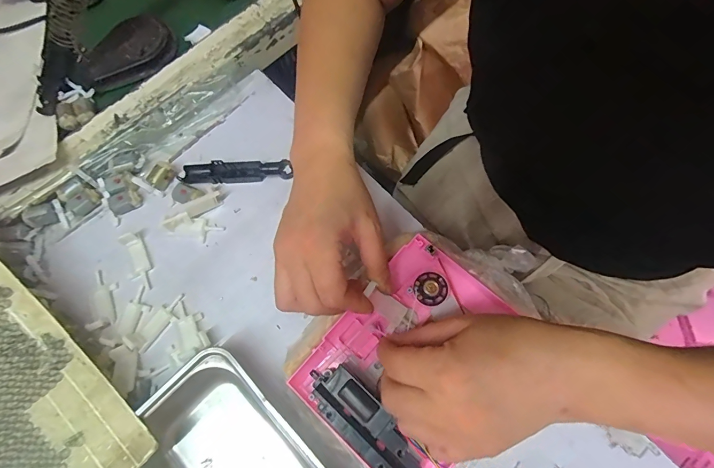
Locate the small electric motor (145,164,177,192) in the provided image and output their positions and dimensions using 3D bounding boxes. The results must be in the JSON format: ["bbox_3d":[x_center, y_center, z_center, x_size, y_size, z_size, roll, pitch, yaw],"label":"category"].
[{"bbox_3d":[-0.202,-0.059,0.384,0.019,0.017,0.027,31,75,10],"label":"small electric motor"}]

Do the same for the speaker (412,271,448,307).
[{"bbox_3d":[0.062,0.045,0.310,0.028,0.009,0.027,0,72,1],"label":"speaker"}]

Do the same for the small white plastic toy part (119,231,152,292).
[{"bbox_3d":[-0.216,0.026,0.359,0.020,0.014,0.057,-17,73,-4],"label":"small white plastic toy part"}]

